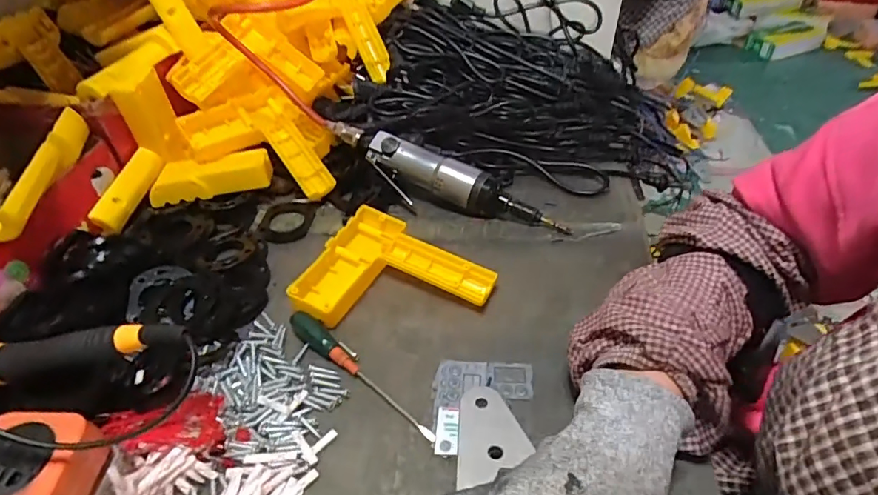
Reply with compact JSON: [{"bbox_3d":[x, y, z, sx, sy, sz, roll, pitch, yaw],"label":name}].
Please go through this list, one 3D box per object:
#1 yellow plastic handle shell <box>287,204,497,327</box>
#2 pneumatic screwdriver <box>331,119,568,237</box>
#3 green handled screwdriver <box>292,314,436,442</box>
[{"bbox_3d":[-0.042,0.010,0.436,0.161,0.030,0.108,-7,44,-4],"label":"yellow plastic handle shell"},{"bbox_3d":[-0.001,-0.071,0.502,0.265,0.055,0.050,15,47,19],"label":"pneumatic screwdriver"},{"bbox_3d":[-0.059,0.089,0.363,0.145,0.015,0.018,29,52,29],"label":"green handled screwdriver"}]

